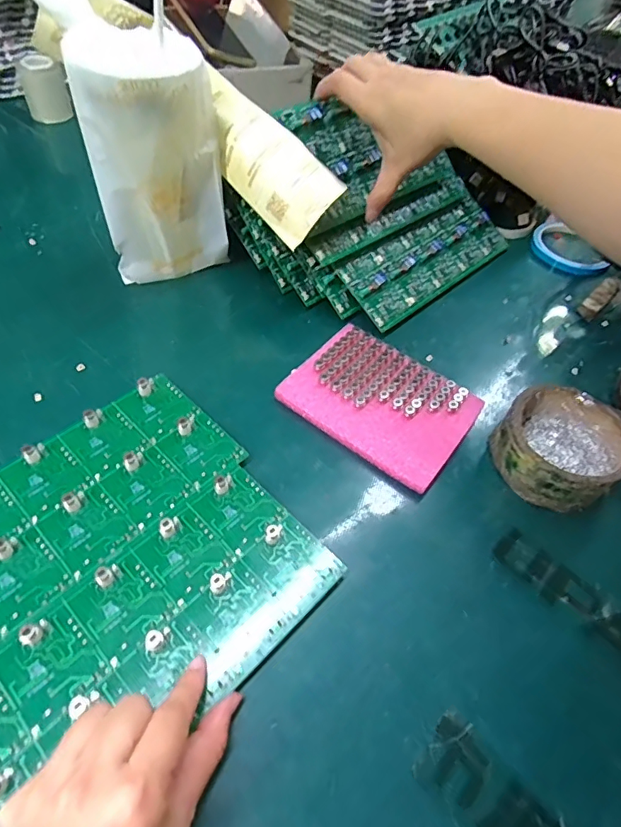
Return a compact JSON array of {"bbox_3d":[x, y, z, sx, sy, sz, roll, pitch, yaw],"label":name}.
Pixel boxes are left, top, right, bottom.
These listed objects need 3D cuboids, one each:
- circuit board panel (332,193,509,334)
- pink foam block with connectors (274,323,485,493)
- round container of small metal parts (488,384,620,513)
[{"bbox_3d":[0.121,-0.162,0.517,0.212,0.012,0.080,-33,91,-27],"label":"circuit board panel"},{"bbox_3d":[0.058,-0.011,0.413,0.142,0.018,0.107,32,56,18],"label":"pink foam block with connectors"},{"bbox_3d":[0.191,0.025,0.381,0.085,0.045,0.085,3,52,-4],"label":"round container of small metal parts"}]

